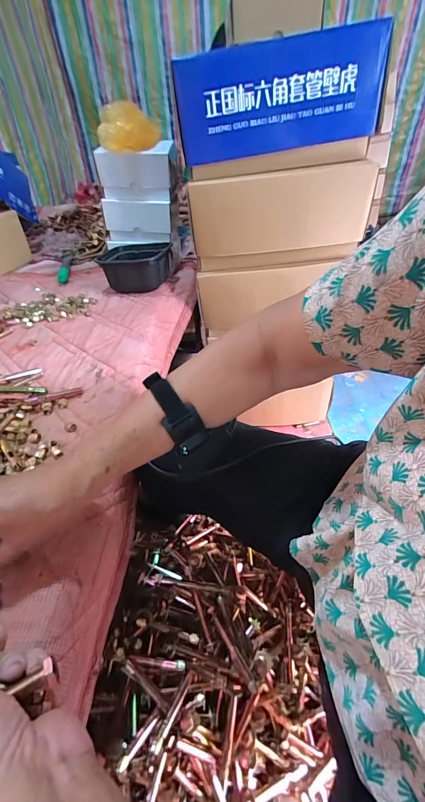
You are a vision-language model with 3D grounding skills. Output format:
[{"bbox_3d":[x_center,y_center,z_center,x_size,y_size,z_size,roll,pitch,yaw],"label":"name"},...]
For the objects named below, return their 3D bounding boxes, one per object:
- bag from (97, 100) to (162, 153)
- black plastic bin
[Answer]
[{"bbox_3d":[-0.200,-0.652,0.772,0.099,0.082,0.153,22,45,27],"label":"bag"},{"bbox_3d":[-0.192,-0.332,0.835,0.159,0.105,0.172,0,39,3],"label":"black plastic bin"}]

